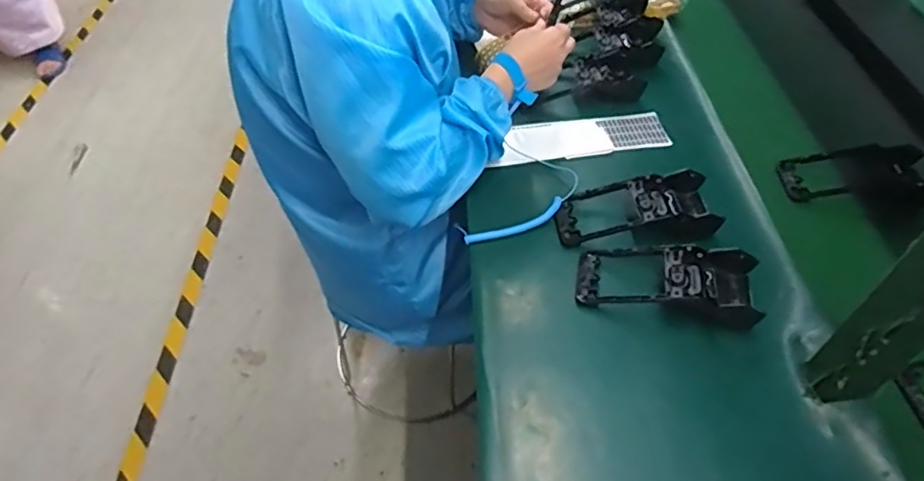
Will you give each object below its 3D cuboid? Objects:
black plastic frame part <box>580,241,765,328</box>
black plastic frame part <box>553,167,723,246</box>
[{"bbox_3d":[0.219,0.041,0.634,0.183,0.042,0.083,12,49,9],"label":"black plastic frame part"},{"bbox_3d":[0.204,-0.039,0.697,0.184,0.040,0.084,-1,49,-2],"label":"black plastic frame part"}]

